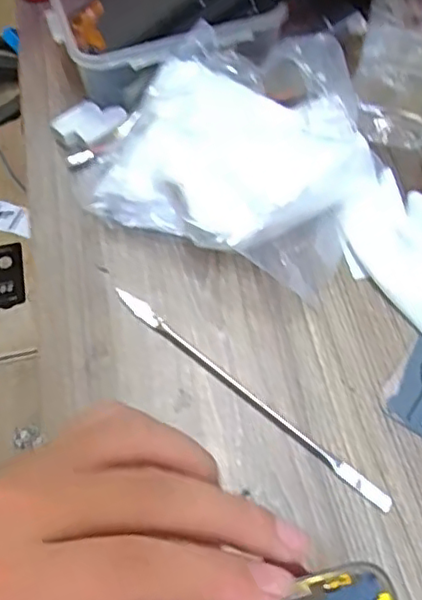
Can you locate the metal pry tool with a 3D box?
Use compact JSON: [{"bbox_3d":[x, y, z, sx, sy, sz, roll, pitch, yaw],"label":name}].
[{"bbox_3d":[0.016,0.045,0.305,0.168,0.004,0.010,36,67,20],"label":"metal pry tool"}]

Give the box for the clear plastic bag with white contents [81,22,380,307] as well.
[{"bbox_3d":[0.020,-0.090,0.348,0.141,0.060,0.139,25,64,15],"label":"clear plastic bag with white contents"}]

